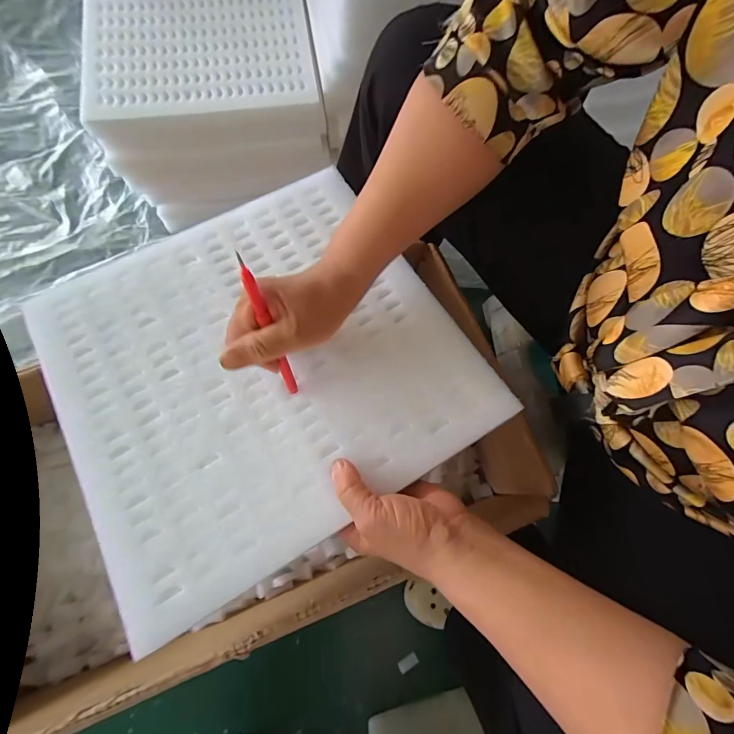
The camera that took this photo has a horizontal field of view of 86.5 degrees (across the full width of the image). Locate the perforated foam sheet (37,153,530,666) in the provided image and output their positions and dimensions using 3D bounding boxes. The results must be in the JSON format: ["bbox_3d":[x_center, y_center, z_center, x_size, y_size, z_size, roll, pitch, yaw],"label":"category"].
[{"bbox_3d":[-0.098,-0.010,0.355,0.335,0.011,0.324,-29,71,-10],"label":"perforated foam sheet"}]

